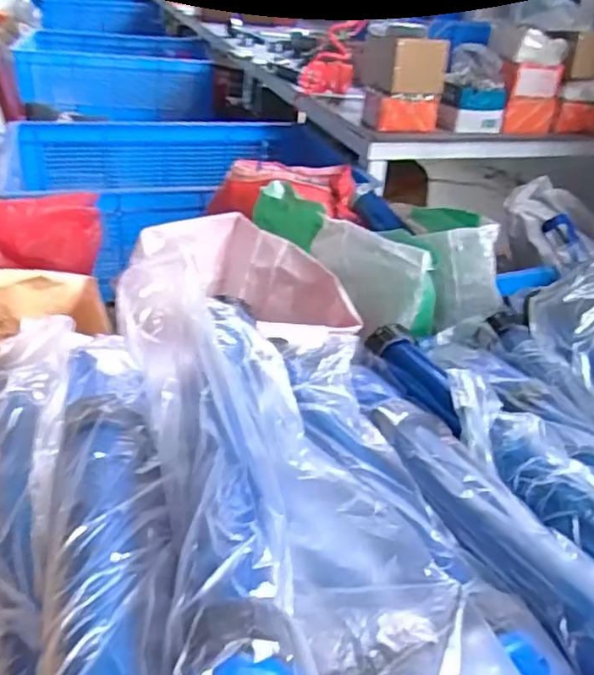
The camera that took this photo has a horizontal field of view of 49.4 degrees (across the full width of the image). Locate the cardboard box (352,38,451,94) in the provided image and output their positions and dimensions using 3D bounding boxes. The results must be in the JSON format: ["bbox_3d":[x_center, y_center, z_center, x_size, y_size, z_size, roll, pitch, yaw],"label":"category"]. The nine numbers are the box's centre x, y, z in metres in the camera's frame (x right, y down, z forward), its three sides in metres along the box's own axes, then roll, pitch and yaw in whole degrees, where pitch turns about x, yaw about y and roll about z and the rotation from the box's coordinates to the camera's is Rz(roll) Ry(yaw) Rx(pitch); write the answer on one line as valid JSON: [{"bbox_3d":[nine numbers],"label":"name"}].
[{"bbox_3d":[0.243,-0.640,1.506,0.141,0.115,0.174,-9,33,-21],"label":"cardboard box"}]

